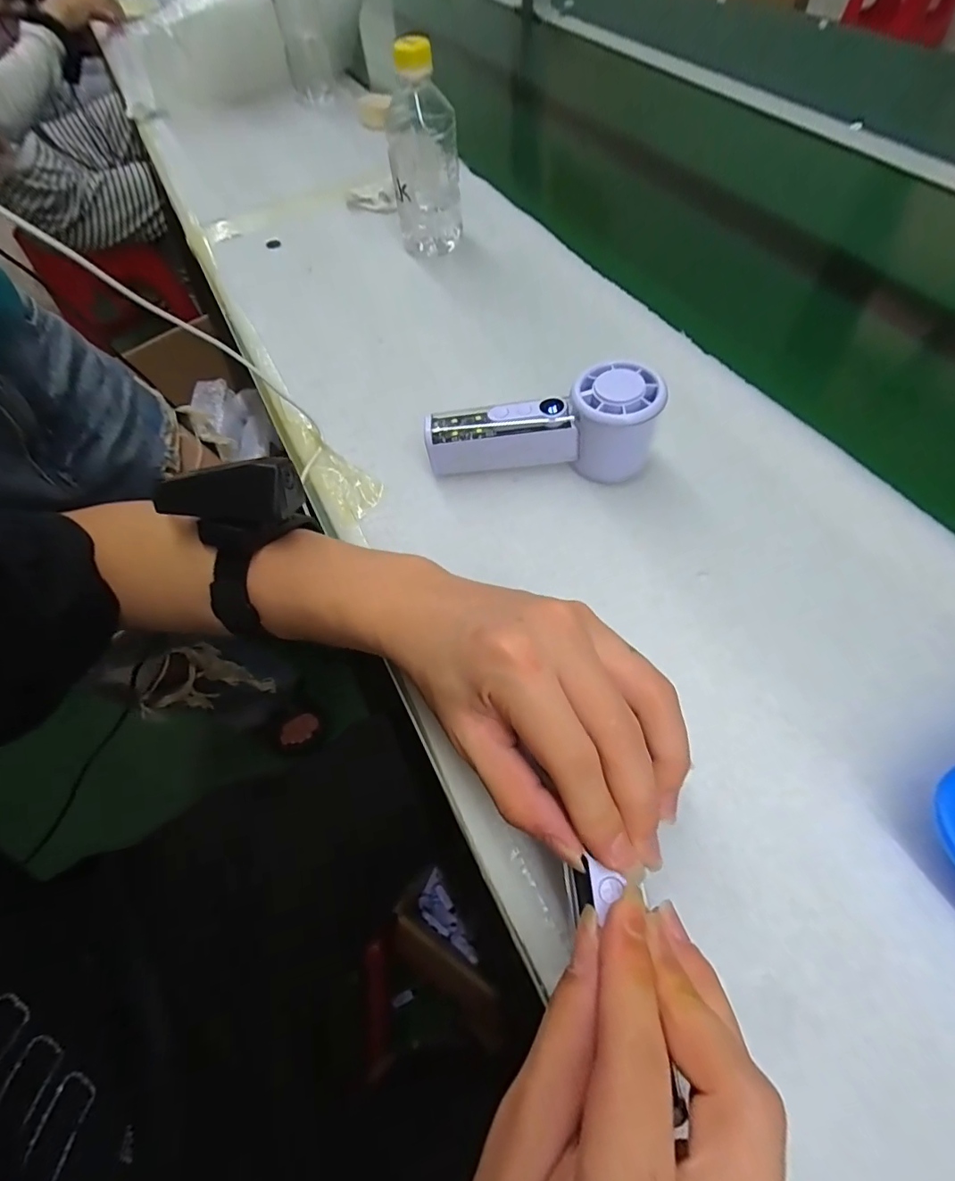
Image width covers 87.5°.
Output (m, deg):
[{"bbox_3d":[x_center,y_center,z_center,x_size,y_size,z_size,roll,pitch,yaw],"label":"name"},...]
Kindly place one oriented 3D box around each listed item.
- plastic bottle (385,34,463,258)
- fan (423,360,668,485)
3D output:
[{"bbox_3d":[-0.050,-0.399,0.462,0.062,0.154,0.054,-6,60,0],"label":"plastic bottle"},{"bbox_3d":[0.041,-0.107,0.335,0.146,0.063,0.042,-2,60,2],"label":"fan"}]

